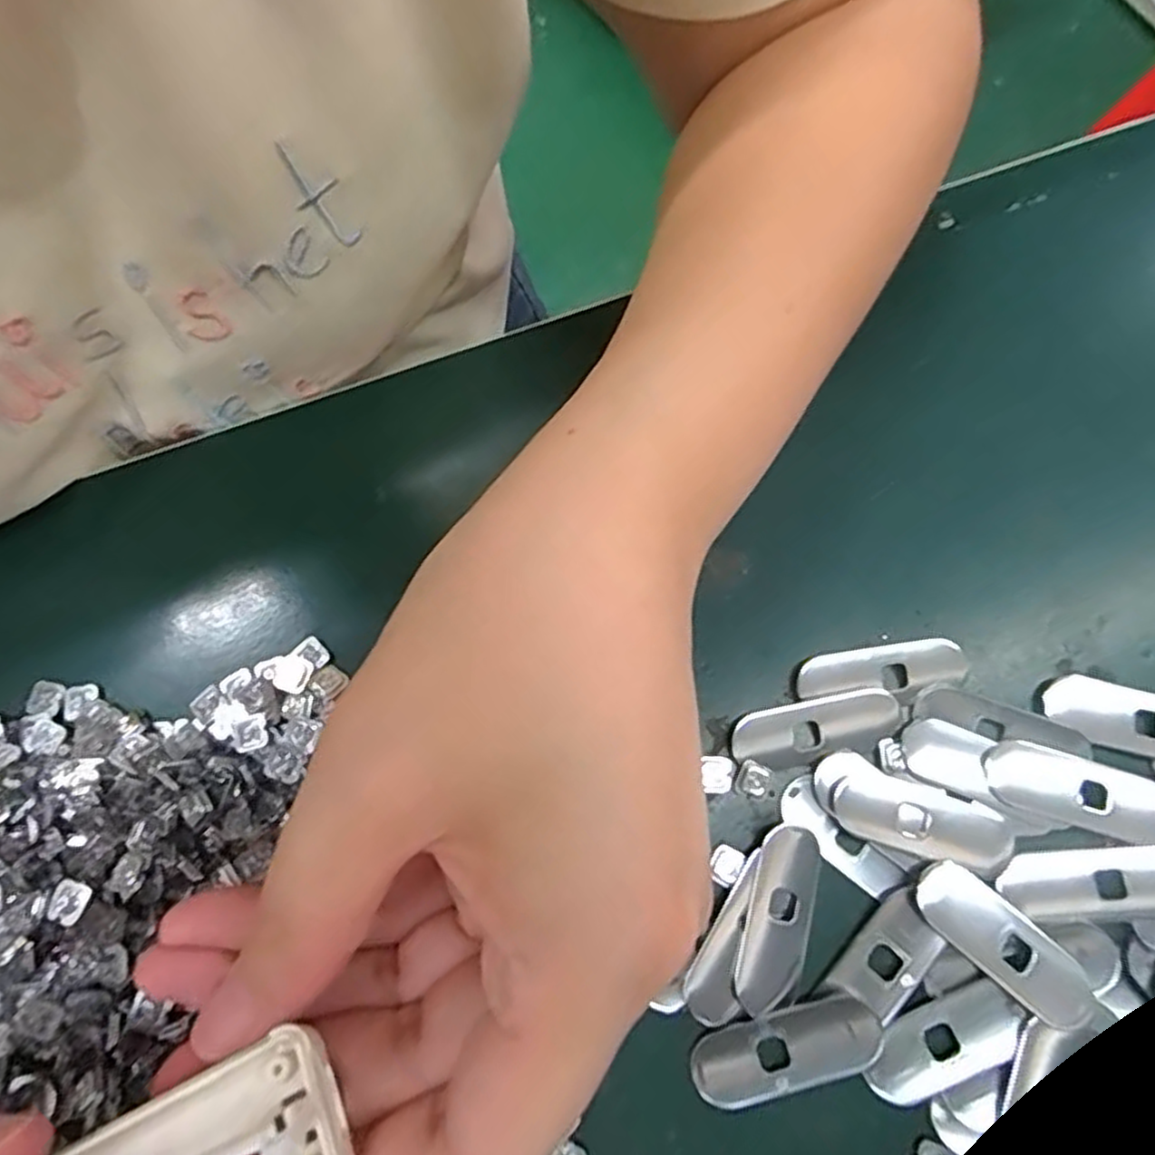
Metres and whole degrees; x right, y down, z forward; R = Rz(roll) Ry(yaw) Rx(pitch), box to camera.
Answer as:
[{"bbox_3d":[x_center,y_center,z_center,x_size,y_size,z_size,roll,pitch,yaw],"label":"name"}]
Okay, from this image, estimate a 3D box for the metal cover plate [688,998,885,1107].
[{"bbox_3d":[0.055,0.127,0.193,0.050,0.005,0.019,-14,76,-3],"label":"metal cover plate"}]

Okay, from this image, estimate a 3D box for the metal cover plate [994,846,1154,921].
[{"bbox_3d":[0.144,0.085,0.200,0.051,0.004,0.017,-5,76,-1],"label":"metal cover plate"}]

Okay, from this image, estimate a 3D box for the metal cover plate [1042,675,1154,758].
[{"bbox_3d":[0.164,0.042,0.214,0.048,0.004,0.019,14,76,4],"label":"metal cover plate"}]

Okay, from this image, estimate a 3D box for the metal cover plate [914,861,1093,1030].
[{"bbox_3d":[0.115,0.099,0.195,0.049,0.006,0.018,42,80,10],"label":"metal cover plate"}]

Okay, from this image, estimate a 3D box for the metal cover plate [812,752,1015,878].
[{"bbox_3d":[0.095,0.069,0.206,0.055,0.004,0.020,24,77,6],"label":"metal cover plate"}]

